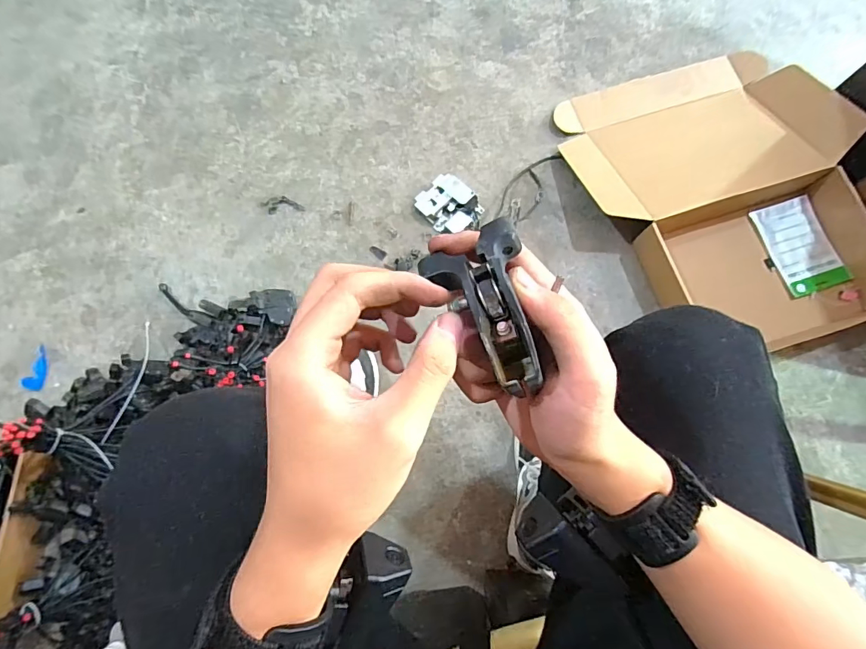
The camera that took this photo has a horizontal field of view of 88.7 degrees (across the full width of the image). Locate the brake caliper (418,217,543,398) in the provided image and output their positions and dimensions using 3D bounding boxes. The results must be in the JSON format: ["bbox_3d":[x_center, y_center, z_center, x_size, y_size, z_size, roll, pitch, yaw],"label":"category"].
[{"bbox_3d":[0.028,-0.007,0.202,0.043,0.023,0.075,-20,83,-3],"label":"brake caliper"}]

